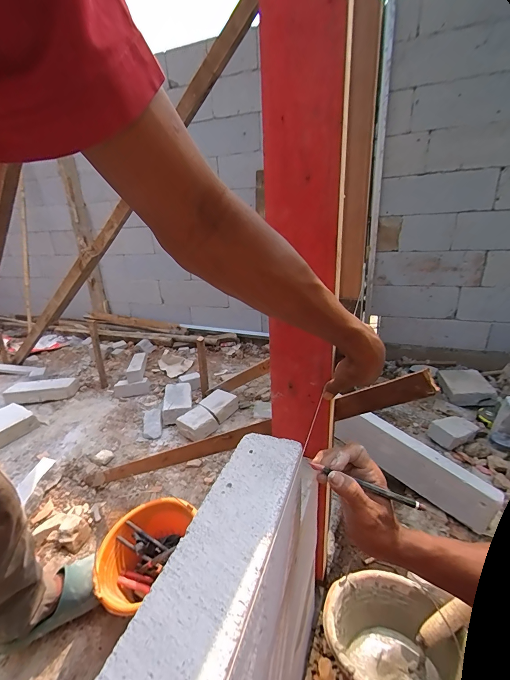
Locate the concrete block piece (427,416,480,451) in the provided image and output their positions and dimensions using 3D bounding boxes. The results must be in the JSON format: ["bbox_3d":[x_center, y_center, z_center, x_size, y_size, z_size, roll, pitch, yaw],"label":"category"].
[{"bbox_3d":[0.799,0.369,1.276,0.155,0.072,0.122,-13,22,-26],"label":"concrete block piece"}]

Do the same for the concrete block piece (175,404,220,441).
[{"bbox_3d":[-0.250,0.353,1.359,0.151,0.079,0.129,15,27,40],"label":"concrete block piece"}]

